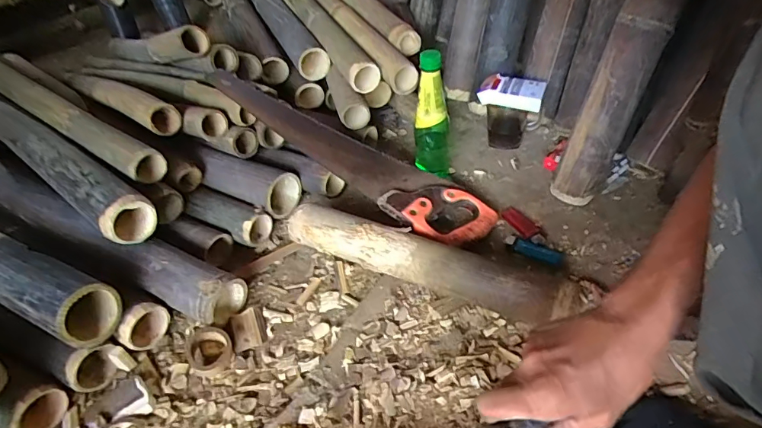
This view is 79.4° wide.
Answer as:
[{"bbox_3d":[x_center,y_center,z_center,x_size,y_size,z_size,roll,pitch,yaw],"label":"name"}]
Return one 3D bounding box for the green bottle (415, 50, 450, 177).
[{"bbox_3d":[0.079,-0.154,0.721,0.055,0.213,0.061,-3,43,5],"label":"green bottle"}]

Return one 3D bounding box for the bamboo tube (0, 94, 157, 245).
[{"bbox_3d":[-0.651,-0.151,0.817,0.855,0.067,0.071,26,52,31],"label":"bamboo tube"}]

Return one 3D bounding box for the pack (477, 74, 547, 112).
[{"bbox_3d":[0.220,-0.205,0.771,0.101,0.030,0.062,11,46,19],"label":"pack"}]

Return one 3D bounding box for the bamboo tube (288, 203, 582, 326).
[{"bbox_3d":[0.052,0.063,0.618,0.399,0.070,0.071,18,48,25],"label":"bamboo tube"}]

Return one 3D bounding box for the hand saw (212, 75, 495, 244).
[{"bbox_3d":[-0.064,-0.098,0.726,0.509,0.029,0.126,32,53,12],"label":"hand saw"}]

